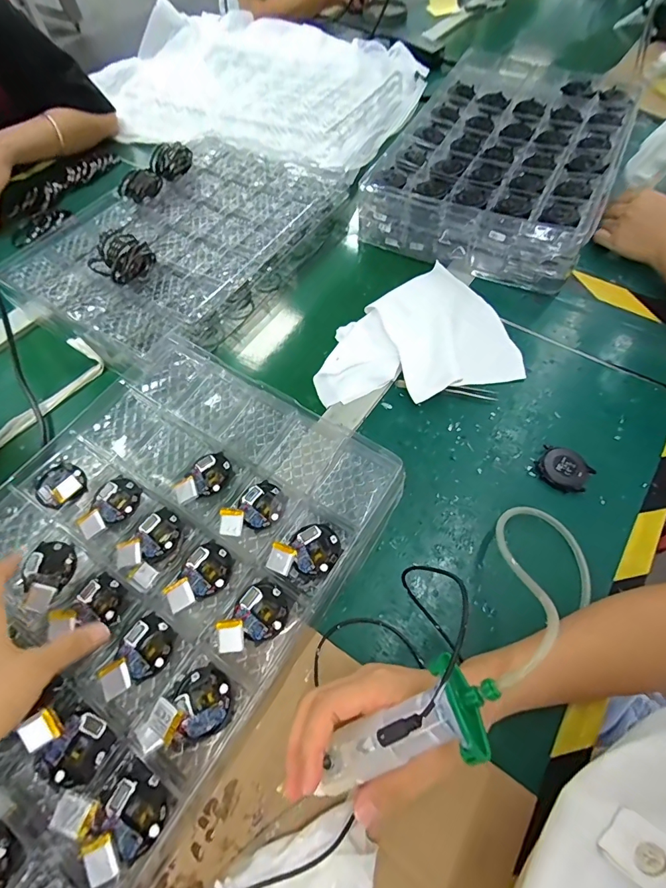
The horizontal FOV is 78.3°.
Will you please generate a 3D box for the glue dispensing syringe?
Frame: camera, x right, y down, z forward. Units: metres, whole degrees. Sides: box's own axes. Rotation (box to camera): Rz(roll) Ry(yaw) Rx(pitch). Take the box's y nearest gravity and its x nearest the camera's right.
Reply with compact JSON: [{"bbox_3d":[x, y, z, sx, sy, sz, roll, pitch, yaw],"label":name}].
[{"bbox_3d":[0.039,0.161,0.227,0.106,0.025,0.044,-35,66,9],"label":"glue dispensing syringe"}]

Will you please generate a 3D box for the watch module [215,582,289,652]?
[{"bbox_3d":[-0.063,0.133,0.320,0.055,0.013,0.041,-16,62,-8],"label":"watch module"}]

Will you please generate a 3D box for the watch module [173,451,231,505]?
[{"bbox_3d":[-0.122,0.032,0.384,0.038,0.005,0.057,32,66,17],"label":"watch module"}]

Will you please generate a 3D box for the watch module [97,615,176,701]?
[{"bbox_3d":[-0.147,0.161,0.308,0.039,0.008,0.058,25,64,14],"label":"watch module"}]

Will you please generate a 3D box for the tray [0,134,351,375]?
[{"bbox_3d":[-0.227,-0.320,0.597,0.349,0.058,0.451,33,66,18],"label":"tray"}]

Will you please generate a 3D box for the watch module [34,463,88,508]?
[{"bbox_3d":[-0.256,0.036,0.382,0.042,0.008,0.044,-27,64,-13],"label":"watch module"}]

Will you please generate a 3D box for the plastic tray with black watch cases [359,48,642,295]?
[{"bbox_3d":[0.265,-0.448,0.635,0.312,0.072,0.452,23,64,13],"label":"plastic tray with black watch cases"}]

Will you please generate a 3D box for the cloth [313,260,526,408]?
[{"bbox_3d":[0.092,-0.138,0.498,0.248,0.029,0.183,-18,62,-8],"label":"cloth"}]

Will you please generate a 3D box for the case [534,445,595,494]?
[{"bbox_3d":[0.236,0.024,0.417,0.049,0.011,0.044,39,69,20],"label":"case"}]

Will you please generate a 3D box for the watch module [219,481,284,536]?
[{"bbox_3d":[-0.073,0.058,0.365,0.058,0.008,0.040,-23,63,-12],"label":"watch module"}]

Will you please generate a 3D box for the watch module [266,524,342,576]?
[{"bbox_3d":[-0.024,0.090,0.343,0.060,0.014,0.040,-13,61,-6],"label":"watch module"}]

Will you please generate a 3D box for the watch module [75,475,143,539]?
[{"bbox_3d":[-0.205,0.057,0.375,0.044,0.008,0.057,34,67,18],"label":"watch module"}]

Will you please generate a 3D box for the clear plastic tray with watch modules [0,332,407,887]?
[{"bbox_3d":[-0.180,0.110,0.345,0.313,0.033,0.440,33,67,16],"label":"clear plastic tray with watch modules"}]

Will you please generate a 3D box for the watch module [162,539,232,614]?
[{"bbox_3d":[-0.110,0.110,0.338,0.039,0.007,0.058,32,66,17],"label":"watch module"}]

